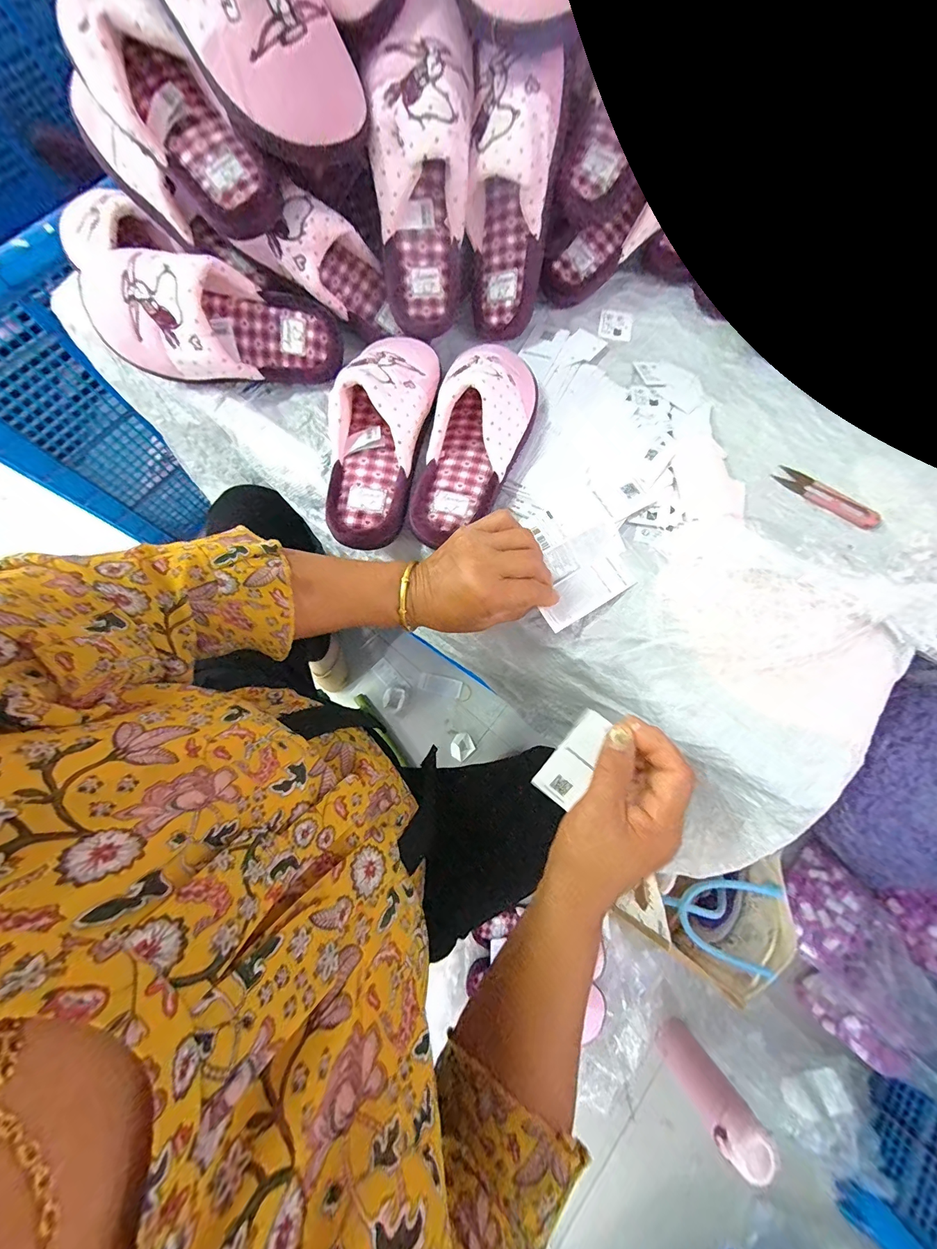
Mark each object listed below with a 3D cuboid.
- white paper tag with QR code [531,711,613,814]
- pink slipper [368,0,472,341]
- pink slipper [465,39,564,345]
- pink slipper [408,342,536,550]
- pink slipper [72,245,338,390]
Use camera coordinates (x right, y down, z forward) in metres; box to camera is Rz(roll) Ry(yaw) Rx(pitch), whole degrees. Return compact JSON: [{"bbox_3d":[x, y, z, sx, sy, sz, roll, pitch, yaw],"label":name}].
[{"bbox_3d":[0.096,0.120,0.354,0.038,0.004,0.093,39,112,21],"label":"white paper tag with QR code"},{"bbox_3d":[-0.046,-0.427,0.389,0.088,0.237,0.081,6,39,1],"label":"pink slipper"},{"bbox_3d":[0.042,-0.420,0.412,0.082,0.207,0.064,2,43,0],"label":"pink slipper"},{"bbox_3d":[0.007,-0.187,0.390,0.087,0.078,0.235,20,76,5],"label":"pink slipper"},{"bbox_3d":[-0.259,-0.306,0.406,0.244,0.068,0.102,1,107,-11],"label":"pink slipper"}]

